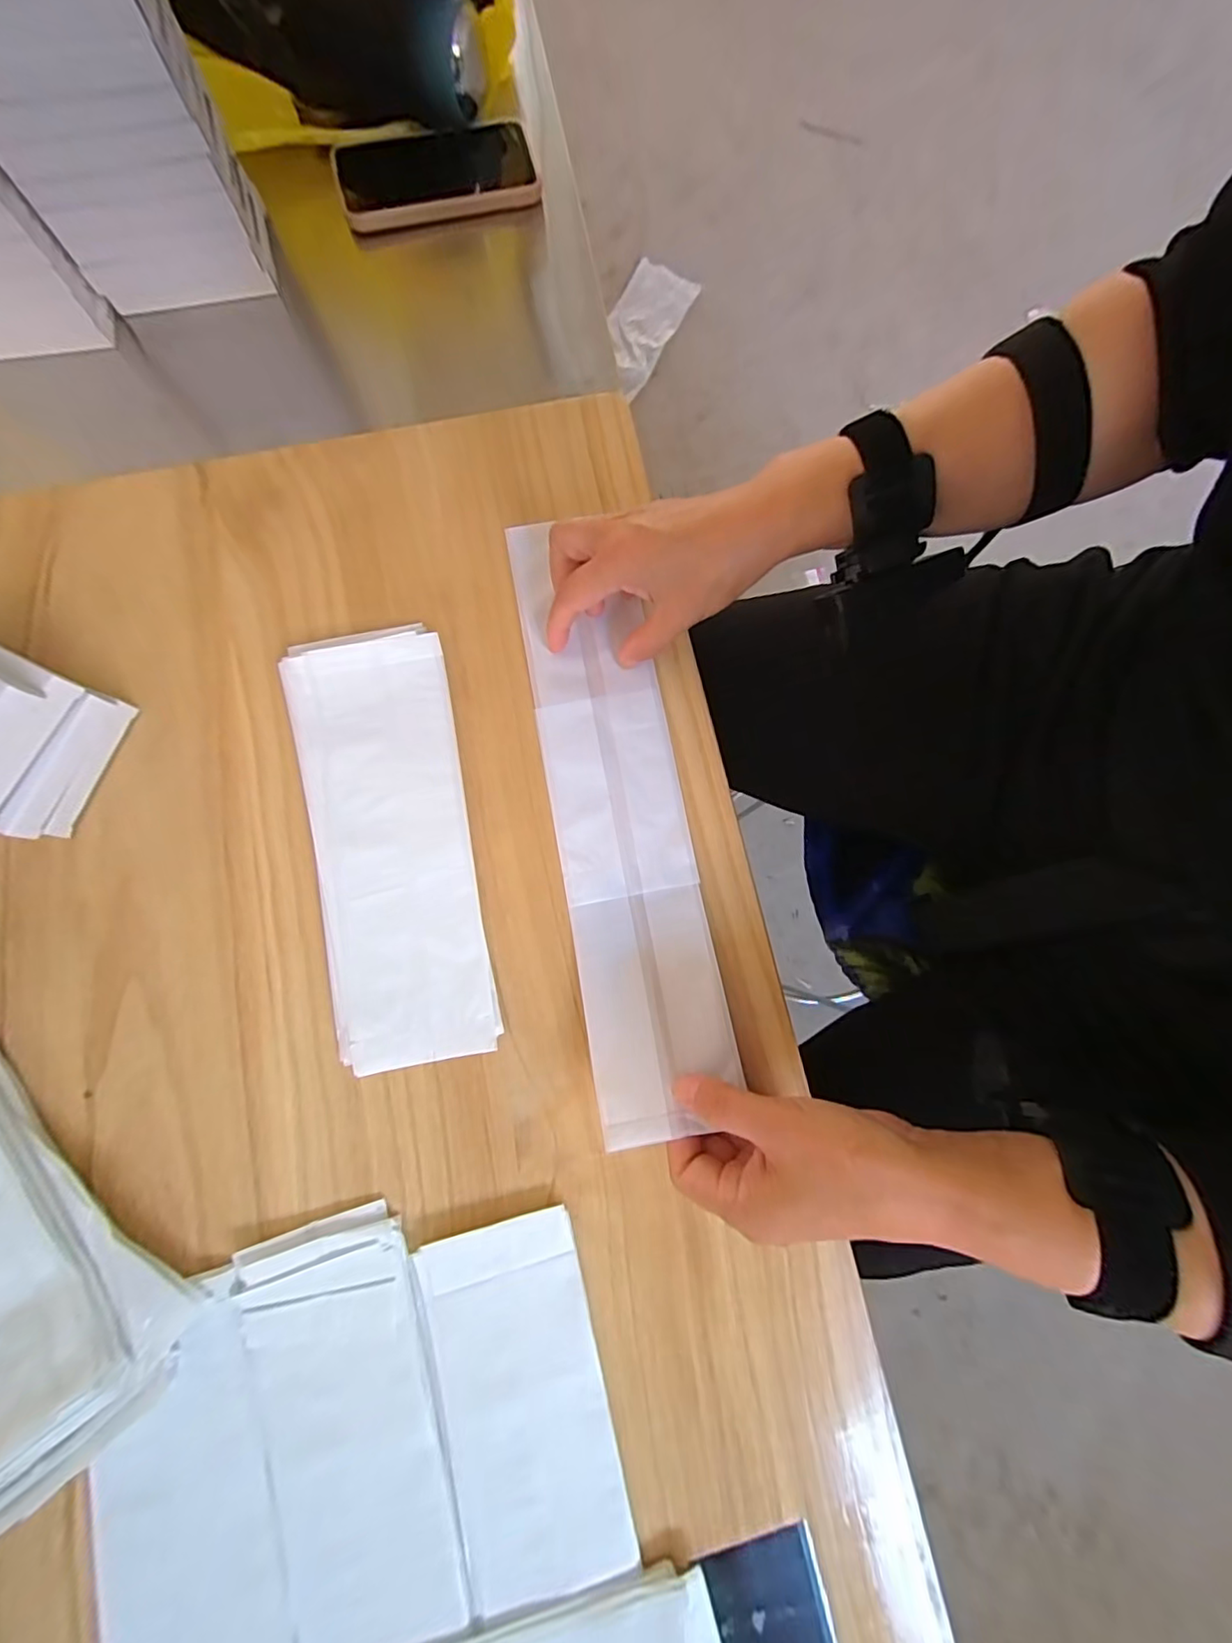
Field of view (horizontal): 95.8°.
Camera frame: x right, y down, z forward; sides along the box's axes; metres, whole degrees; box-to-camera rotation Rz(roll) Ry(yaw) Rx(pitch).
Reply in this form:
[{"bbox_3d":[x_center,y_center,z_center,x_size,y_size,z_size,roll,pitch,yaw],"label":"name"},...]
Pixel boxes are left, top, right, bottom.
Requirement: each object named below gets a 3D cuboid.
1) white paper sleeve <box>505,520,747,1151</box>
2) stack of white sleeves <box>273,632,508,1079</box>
[{"bbox_3d":[0.000,-0.015,0.330,0.079,0.029,0.354,-11,76,-2],"label":"white paper sleeve"},{"bbox_3d":[-0.134,0.009,0.327,0.093,0.016,0.253,-11,80,-2],"label":"stack of white sleeves"}]

